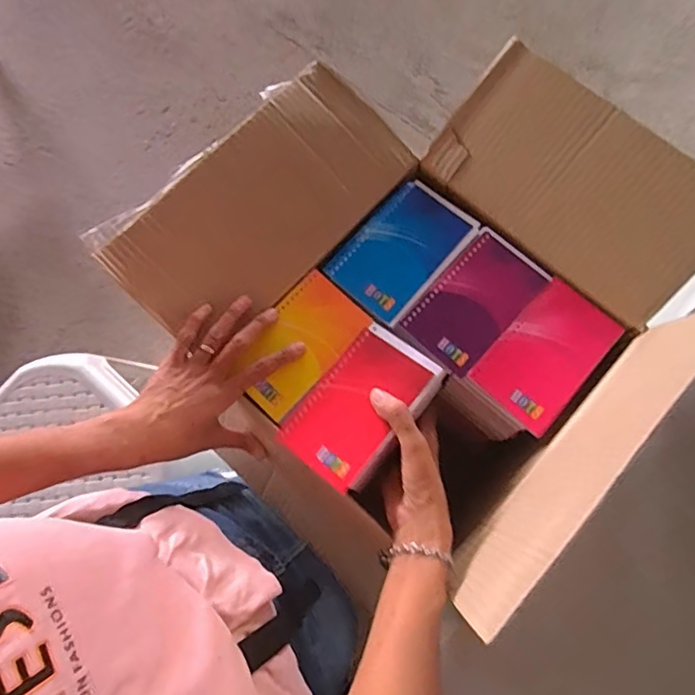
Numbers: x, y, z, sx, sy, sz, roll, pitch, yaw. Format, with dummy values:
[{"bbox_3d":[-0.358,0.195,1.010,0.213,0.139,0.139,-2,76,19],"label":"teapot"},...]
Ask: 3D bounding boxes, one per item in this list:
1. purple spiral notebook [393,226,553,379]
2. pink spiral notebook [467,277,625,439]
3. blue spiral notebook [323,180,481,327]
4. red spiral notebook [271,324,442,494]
[{"bbox_3d":[0.124,-0.045,0.520,0.082,0.005,0.138,42,81,11],"label":"purple spiral notebook"},{"bbox_3d":[0.188,0.006,0.504,0.085,0.008,0.129,41,80,11],"label":"pink spiral notebook"},{"bbox_3d":[0.055,-0.098,0.537,0.092,0.021,0.132,40,80,11],"label":"blue spiral notebook"},{"bbox_3d":[0.012,0.052,0.478,0.087,0.018,0.140,38,80,10],"label":"red spiral notebook"}]

